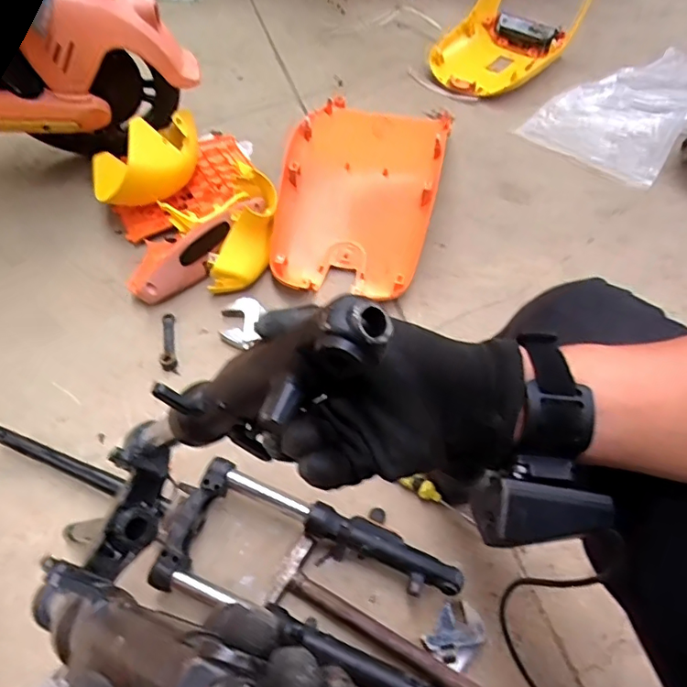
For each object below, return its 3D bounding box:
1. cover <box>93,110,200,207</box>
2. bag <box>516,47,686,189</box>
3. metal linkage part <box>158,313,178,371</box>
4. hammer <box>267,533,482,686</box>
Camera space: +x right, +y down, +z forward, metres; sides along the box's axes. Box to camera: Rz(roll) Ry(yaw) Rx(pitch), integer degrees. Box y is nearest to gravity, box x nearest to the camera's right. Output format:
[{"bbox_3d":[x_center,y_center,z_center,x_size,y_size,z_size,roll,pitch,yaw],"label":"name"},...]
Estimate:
[{"bbox_3d":[-0.417,-0.389,1.078,0.173,0.119,0.251,6,56,1],"label":"cover"},{"bbox_3d":[0.823,-0.664,1.446,0.338,0.055,0.733,38,61,24],"label":"bag"},{"bbox_3d":[-0.308,-0.008,0.932,0.025,0.012,0.126,-6,54,-6],"label":"metal linkage part"},{"bbox_3d":[0.044,0.338,0.665,0.269,0.026,0.090,20,55,13],"label":"hammer"}]

